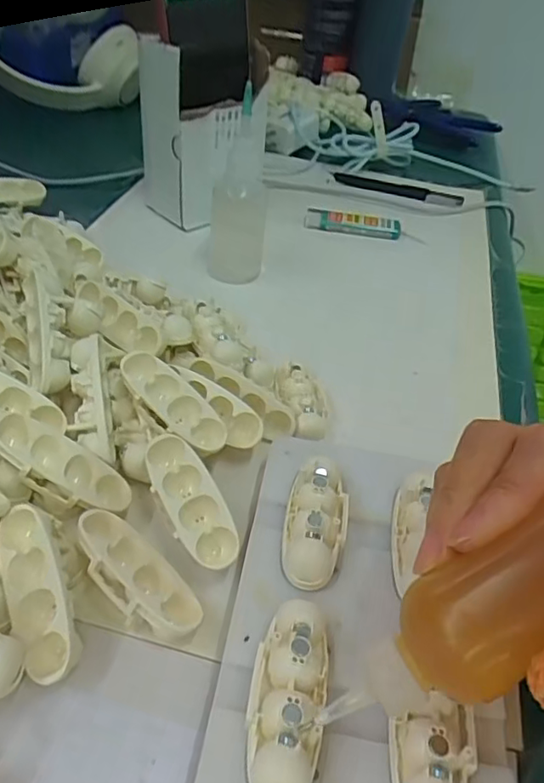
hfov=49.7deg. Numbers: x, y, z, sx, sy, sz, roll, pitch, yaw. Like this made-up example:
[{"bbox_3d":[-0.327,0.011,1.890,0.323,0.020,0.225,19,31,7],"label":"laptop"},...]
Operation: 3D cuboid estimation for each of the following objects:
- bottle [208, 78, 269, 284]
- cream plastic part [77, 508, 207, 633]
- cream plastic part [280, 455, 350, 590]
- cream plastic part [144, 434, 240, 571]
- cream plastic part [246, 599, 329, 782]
[{"bbox_3d":[-0.022,-0.137,0.397,0.037,0.126,0.031,5,41,-3],"label":"bottle"},{"bbox_3d":[-0.055,0.074,0.235,0.062,0.021,0.027,35,48,28],"label":"cream plastic part"},{"bbox_3d":[0.019,0.052,0.246,0.025,0.016,0.060,13,41,6],"label":"cream plastic part"},{"bbox_3d":[-0.037,0.047,0.255,0.022,0.016,0.061,-21,65,-26],"label":"cream plastic part"},{"bbox_3d":[0.006,0.099,0.193,0.024,0.017,0.061,10,41,2],"label":"cream plastic part"}]

